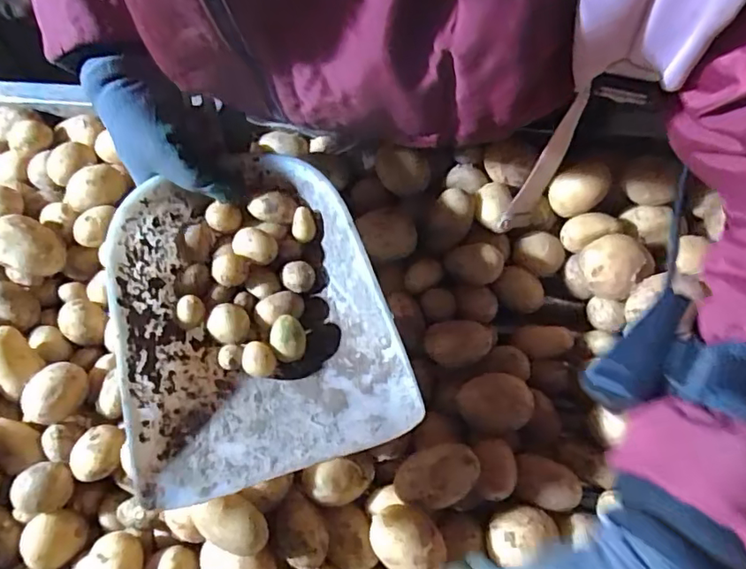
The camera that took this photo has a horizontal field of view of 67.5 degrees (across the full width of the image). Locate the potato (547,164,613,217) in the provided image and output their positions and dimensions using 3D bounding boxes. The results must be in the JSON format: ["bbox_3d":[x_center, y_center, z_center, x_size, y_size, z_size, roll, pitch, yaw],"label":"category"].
[{"bbox_3d":[0.184,-0.084,0.500,0.045,0.038,0.030,-16,71,-3],"label":"potato"}]

